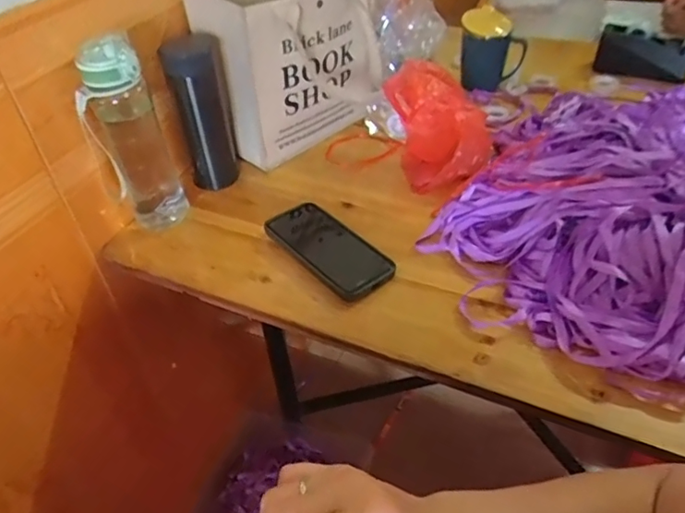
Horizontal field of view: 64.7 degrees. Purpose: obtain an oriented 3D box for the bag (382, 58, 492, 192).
[{"bbox_3d":[0.123,-0.170,0.706,0.092,0.136,0.139,-13,44,-11],"label":"bag"}]

